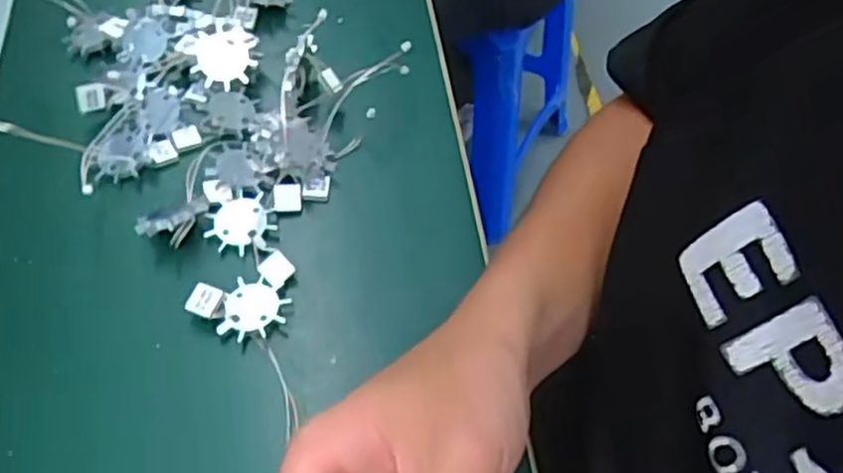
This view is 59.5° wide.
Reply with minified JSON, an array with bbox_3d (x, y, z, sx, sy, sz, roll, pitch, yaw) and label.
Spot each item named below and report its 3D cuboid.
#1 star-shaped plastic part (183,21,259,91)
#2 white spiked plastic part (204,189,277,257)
[{"bbox_3d":[-0.127,-0.116,0.469,0.043,0.009,0.041,36,90,8],"label":"star-shaped plastic part"},{"bbox_3d":[-0.104,-0.008,0.423,0.038,0.008,0.039,-7,57,-7],"label":"white spiked plastic part"}]

